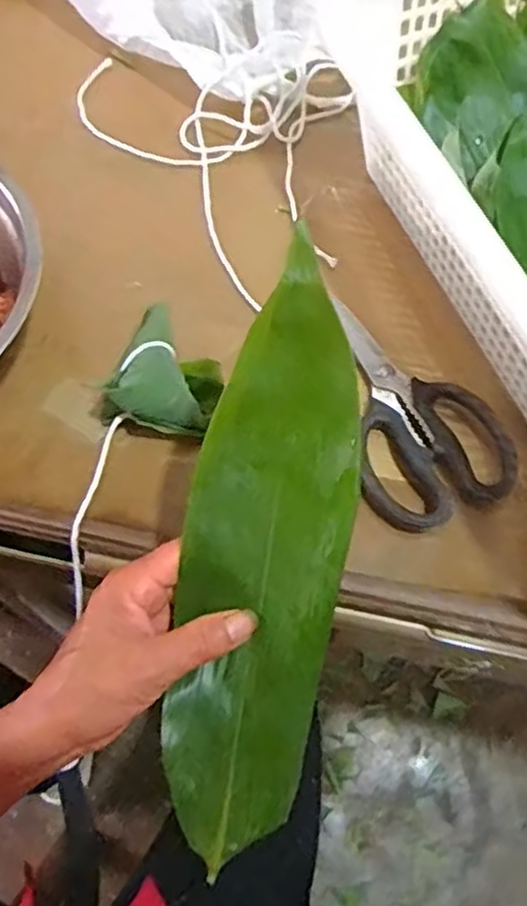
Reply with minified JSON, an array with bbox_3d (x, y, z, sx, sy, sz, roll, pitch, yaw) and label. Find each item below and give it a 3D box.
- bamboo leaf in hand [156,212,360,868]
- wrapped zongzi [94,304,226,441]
[{"bbox_3d":[0.000,0.055,0.340,0.078,0.032,0.284,9,97,3],"label":"bamboo leaf in hand"},{"bbox_3d":[-0.058,-0.050,0.426,0.067,0.037,0.074,20,68,8],"label":"wrapped zongzi"}]

